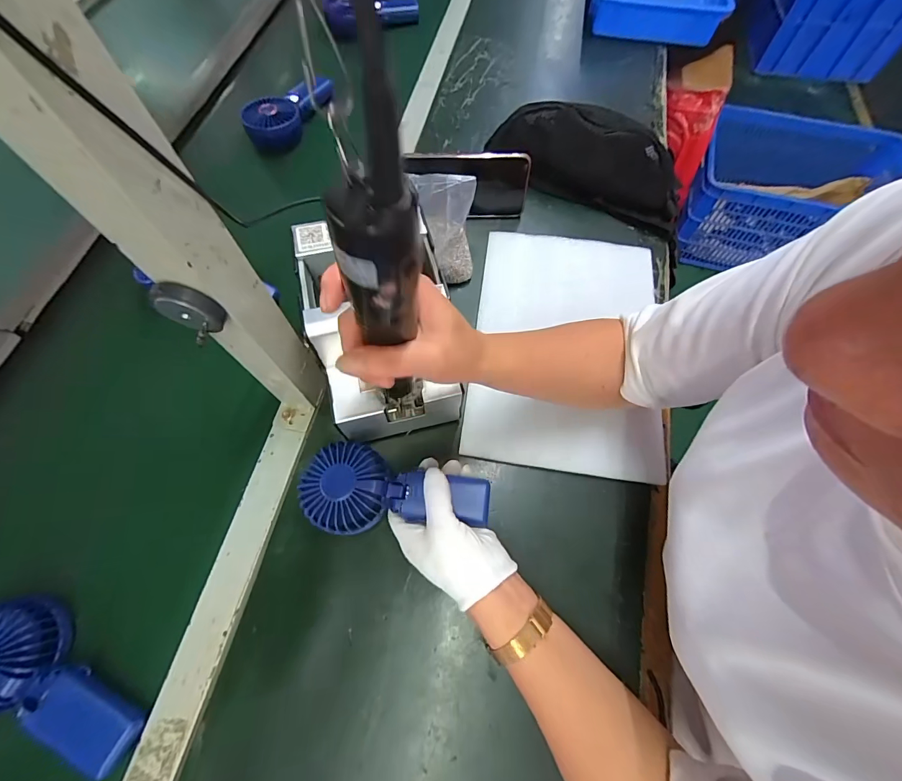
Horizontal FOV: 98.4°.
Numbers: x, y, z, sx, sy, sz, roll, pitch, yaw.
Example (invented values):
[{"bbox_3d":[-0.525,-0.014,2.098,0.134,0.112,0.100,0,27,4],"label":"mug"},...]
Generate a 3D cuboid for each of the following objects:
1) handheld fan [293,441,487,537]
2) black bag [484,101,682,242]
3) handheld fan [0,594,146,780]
[{"bbox_3d":[-0.054,0.098,0.378,0.175,0.031,0.080,5,67,-2],"label":"handheld fan"},{"bbox_3d":[0.209,-0.350,0.575,0.293,0.076,0.135,21,68,9],"label":"black bag"},{"bbox_3d":[-0.344,0.244,0.330,0.179,0.037,0.080,22,68,8],"label":"handheld fan"}]

